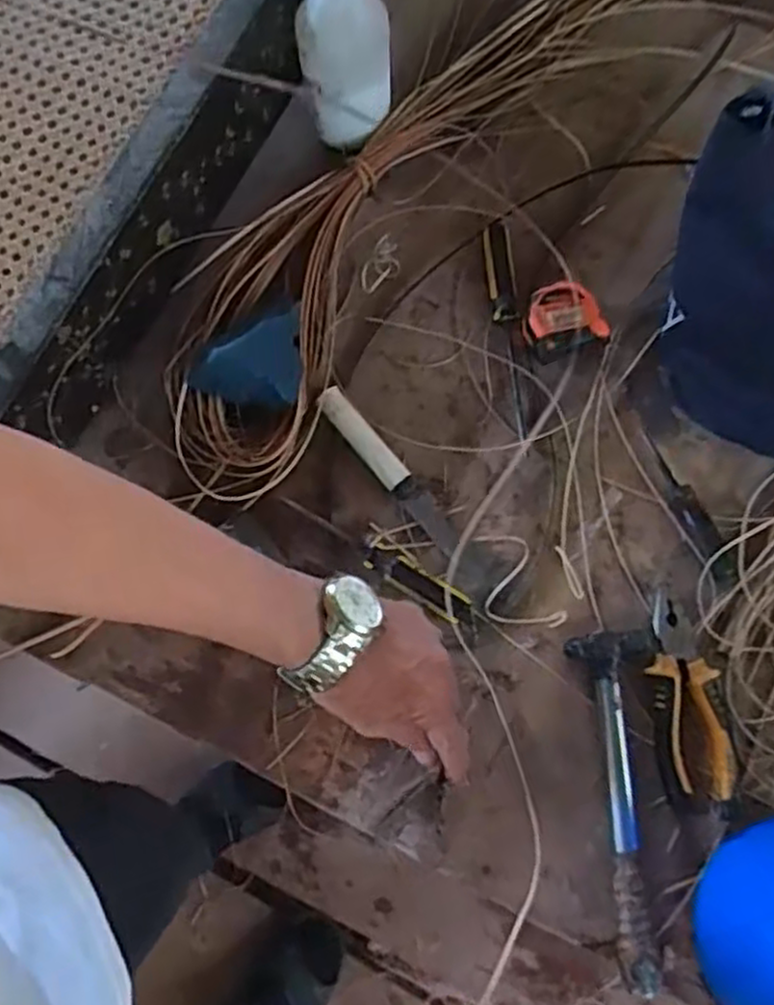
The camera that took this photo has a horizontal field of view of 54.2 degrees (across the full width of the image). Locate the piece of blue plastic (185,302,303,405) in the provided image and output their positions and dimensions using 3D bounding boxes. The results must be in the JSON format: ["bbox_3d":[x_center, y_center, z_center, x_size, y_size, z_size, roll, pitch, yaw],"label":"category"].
[{"bbox_3d":[-0.108,-0.114,0.580,0.083,0.046,0.072,2,73,0],"label":"piece of blue plastic"}]

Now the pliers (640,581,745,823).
[{"bbox_3d":[0.218,0.146,0.550,0.051,0.025,0.154,-7,73,-2],"label":"pliers"}]

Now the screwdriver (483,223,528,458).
[{"bbox_3d":[0.100,-0.138,0.629,0.025,0.027,0.207,-2,73,-1],"label":"screwdriver"}]

